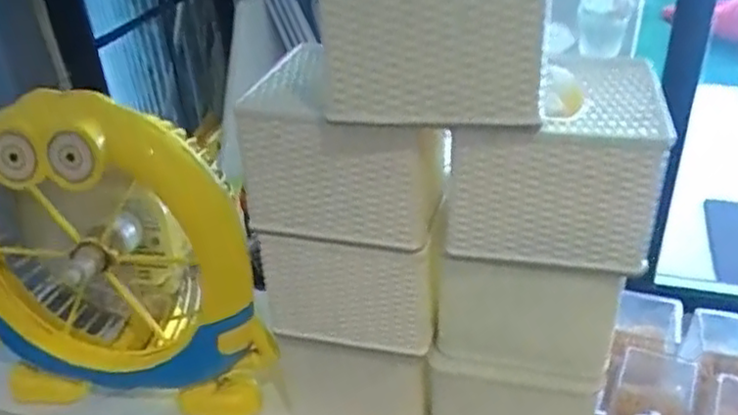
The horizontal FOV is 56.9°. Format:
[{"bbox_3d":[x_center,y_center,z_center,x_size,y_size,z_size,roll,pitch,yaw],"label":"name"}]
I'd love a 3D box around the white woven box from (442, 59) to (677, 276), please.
[{"bbox_3d":[0.113,-0.029,0.428,0.119,0.093,0.102,3,34,9],"label":"white woven box"}]

